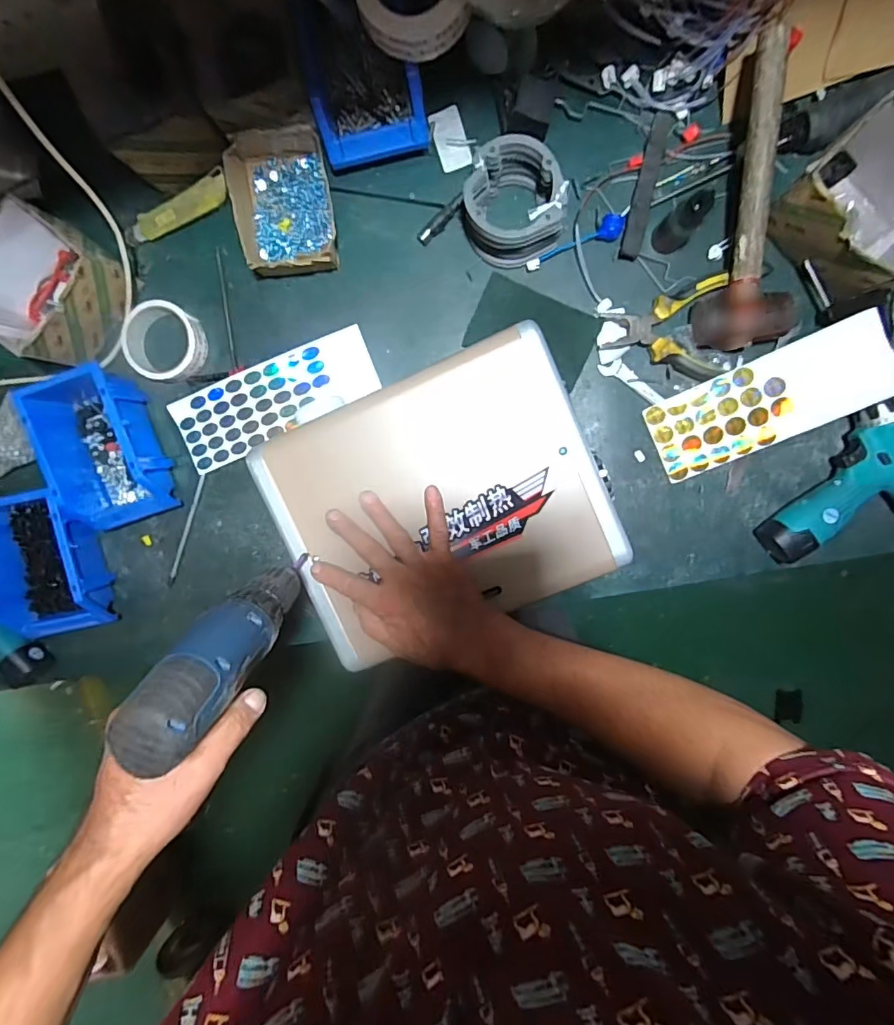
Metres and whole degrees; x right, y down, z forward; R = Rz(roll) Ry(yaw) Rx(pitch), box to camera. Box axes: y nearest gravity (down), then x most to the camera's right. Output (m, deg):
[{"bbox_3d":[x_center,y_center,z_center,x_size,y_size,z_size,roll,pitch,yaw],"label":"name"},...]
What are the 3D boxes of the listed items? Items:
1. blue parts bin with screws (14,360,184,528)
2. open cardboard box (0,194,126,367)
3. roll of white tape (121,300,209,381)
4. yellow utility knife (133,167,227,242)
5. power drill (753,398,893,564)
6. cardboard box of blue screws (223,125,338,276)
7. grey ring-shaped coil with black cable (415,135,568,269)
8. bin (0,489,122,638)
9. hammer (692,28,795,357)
[{"bbox_3d":[-0.427,-0.079,0.630,0.117,0.075,0.189,-16,95,6],"label":"blue parts bin with screws"},{"bbox_3d":[-0.457,-0.259,0.590,0.116,0.092,0.143,36,98,0],"label":"open cardboard box"},{"bbox_3d":[-0.348,-0.210,0.624,0.093,0.031,0.089,1,97,4],"label":"roll of white tape"},{"bbox_3d":[-0.321,-0.362,0.606,0.136,0.021,0.029,-24,94,7],"label":"yellow utility knife"},{"bbox_3d":[0.452,-0.027,0.579,0.188,0.052,0.142,-28,94,7],"label":"power drill"},{"bbox_3d":[-0.185,-0.349,0.582,0.109,0.054,0.147,-7,96,5],"label":"cardboard box of blue screws"},{"bbox_3d":[0.057,-0.338,0.549,0.152,0.067,0.105,22,98,2],"label":"grey ring-shaped coil with black cable"},{"bbox_3d":[-0.507,0.066,0.651,0.124,0.084,0.186,-4,96,5],"label":"bin"},{"bbox_3d":[0.320,-0.316,0.520,0.093,0.045,0.279,-2,110,5],"label":"hammer"}]

